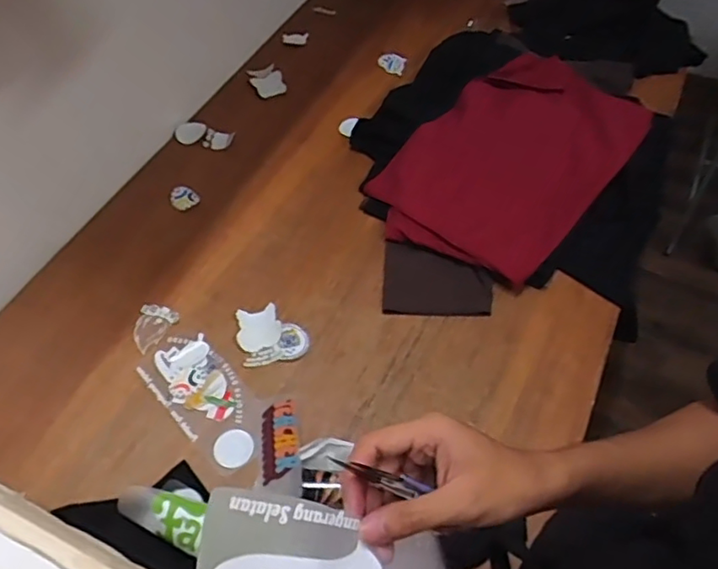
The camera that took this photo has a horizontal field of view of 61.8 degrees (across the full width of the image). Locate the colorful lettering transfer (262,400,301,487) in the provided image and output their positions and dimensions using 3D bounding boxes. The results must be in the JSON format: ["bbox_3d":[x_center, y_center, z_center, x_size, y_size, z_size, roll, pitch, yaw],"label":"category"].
[{"bbox_3d":[-0.106,0.206,0.798,0.048,0.006,0.137,-13,31,-2],"label":"colorful lettering transfer"}]

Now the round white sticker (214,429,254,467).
[{"bbox_3d":[-0.173,0.227,0.830,0.053,0.007,0.052,0,54,0],"label":"round white sticker"}]

